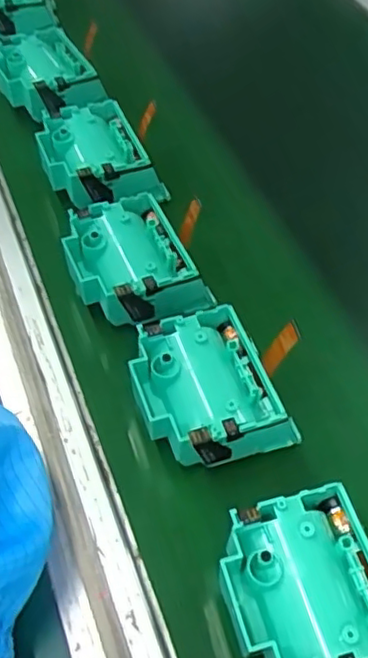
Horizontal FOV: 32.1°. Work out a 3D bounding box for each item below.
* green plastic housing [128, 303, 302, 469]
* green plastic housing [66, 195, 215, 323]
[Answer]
[{"bbox_3d":[0.016,0.032,0.340,0.084,0.042,0.080,-13,54,-13],"label":"green plastic housing"},{"bbox_3d":[-0.031,-0.039,0.395,0.075,0.043,0.084,-16,55,-16],"label":"green plastic housing"}]

